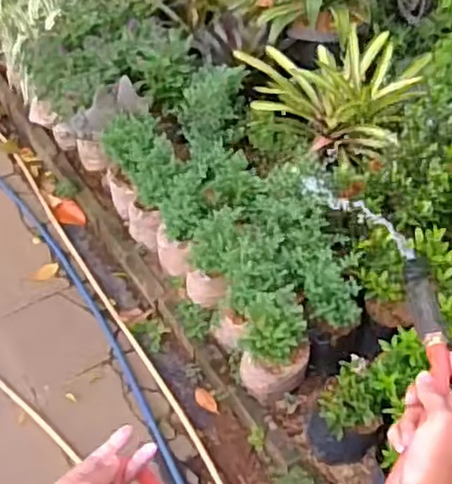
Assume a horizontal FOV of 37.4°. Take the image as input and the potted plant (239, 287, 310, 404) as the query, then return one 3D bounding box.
[{"bbox_3d":[0.116,0.248,1.592,0.164,0.249,0.173,2,48,5],"label":"potted plant"}]

